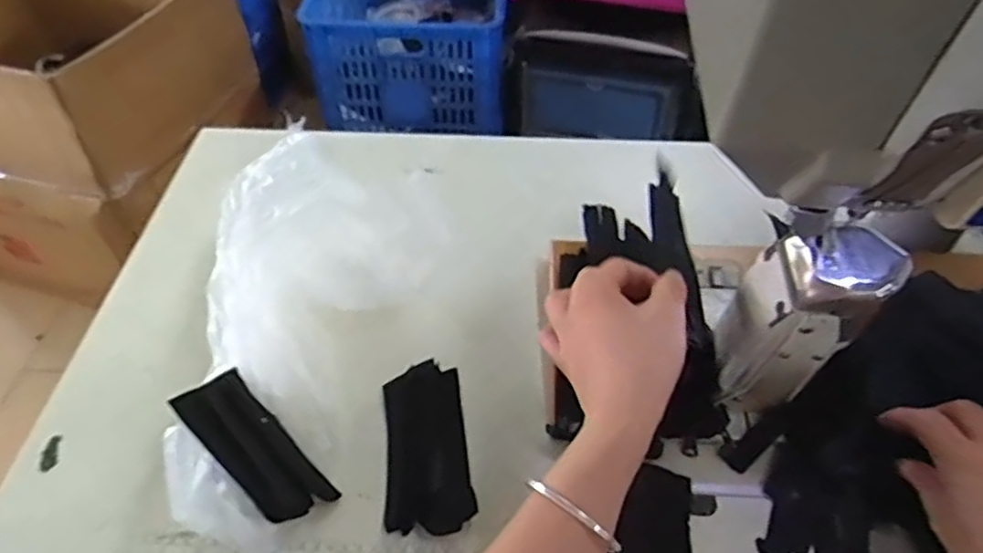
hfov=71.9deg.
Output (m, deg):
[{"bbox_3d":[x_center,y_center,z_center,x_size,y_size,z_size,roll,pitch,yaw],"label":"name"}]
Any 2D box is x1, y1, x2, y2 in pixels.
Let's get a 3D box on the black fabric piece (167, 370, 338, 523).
[{"bbox_3d":[-0.167,0.118,0.483,0.125,0.016,0.053,41,35,17],"label":"black fabric piece"}]

